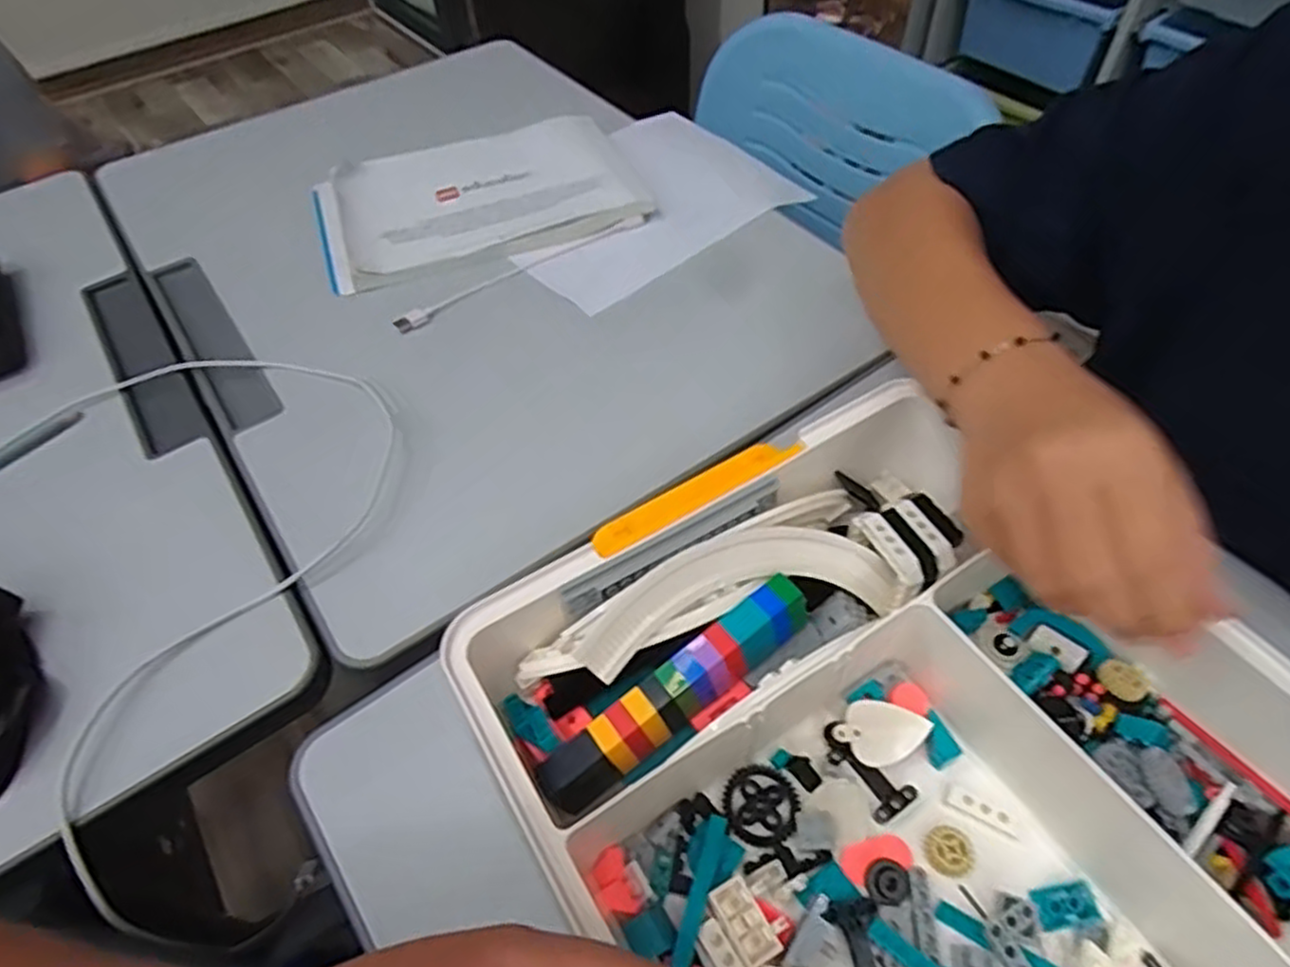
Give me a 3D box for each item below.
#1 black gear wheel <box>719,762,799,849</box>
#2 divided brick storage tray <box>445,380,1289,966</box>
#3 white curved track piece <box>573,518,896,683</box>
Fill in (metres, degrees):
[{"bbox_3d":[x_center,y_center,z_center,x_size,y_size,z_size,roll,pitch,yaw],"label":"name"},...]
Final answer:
[{"bbox_3d":[0.054,0.150,0.348,0.034,0.005,0.035,-2,52,2],"label":"black gear wheel"},{"bbox_3d":[0.145,0.162,0.296,0.291,0.075,0.418,-26,55,-16],"label":"divided brick storage tray"},{"bbox_3d":[0.045,0.049,0.353,0.159,0.010,0.049,-9,94,-20],"label":"white curved track piece"}]

